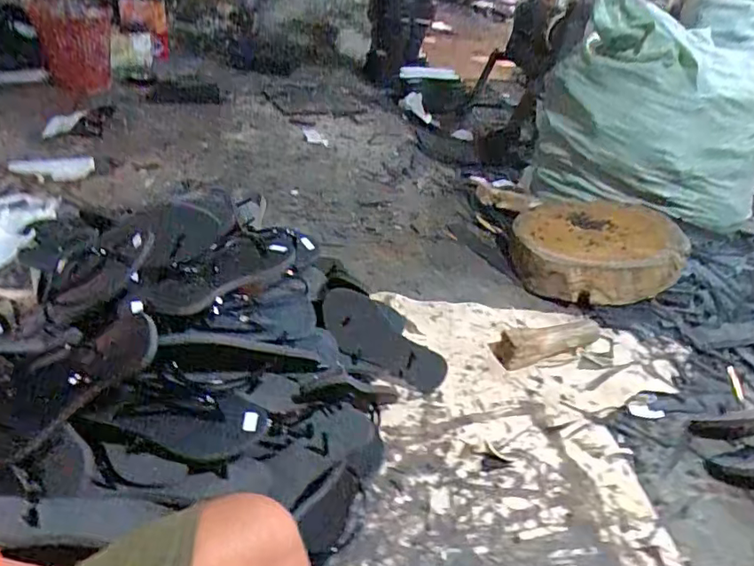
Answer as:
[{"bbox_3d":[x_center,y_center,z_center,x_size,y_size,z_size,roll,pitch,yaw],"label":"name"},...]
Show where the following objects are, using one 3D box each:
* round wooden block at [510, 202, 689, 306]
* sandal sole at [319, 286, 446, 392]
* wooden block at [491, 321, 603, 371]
[{"bbox_3d":[0.498,-0.079,1.282,0.369,0.117,0.321,11,35,5],"label":"round wooden block"},{"bbox_3d":[0.007,0.102,0.913,0.226,0.089,0.011,39,-7,-2],"label":"sandal sole"},{"bbox_3d":[0.324,0.105,1.045,0.229,0.048,0.062,-9,38,-22],"label":"wooden block"}]

